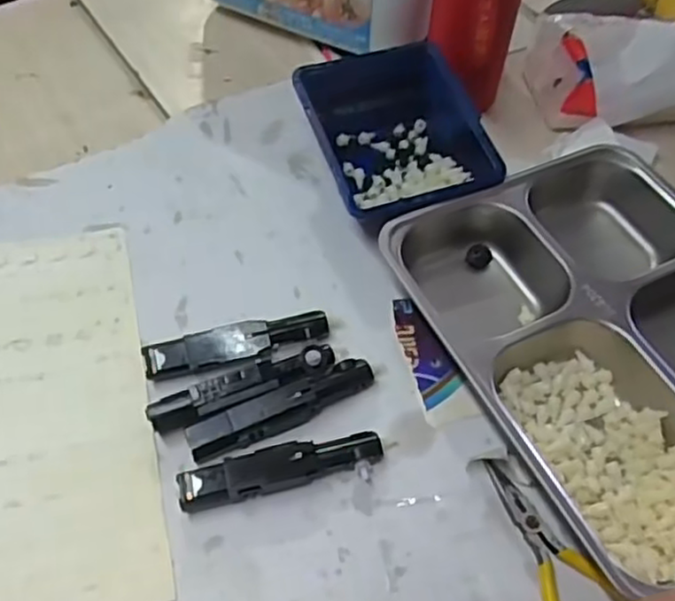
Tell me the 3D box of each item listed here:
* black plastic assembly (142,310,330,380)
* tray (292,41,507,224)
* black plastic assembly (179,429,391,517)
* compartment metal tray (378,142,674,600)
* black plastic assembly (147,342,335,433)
[{"bbox_3d":[-0.064,0.030,0.450,0.118,0.021,0.023,-12,57,-7],"label":"black plastic assembly"},{"bbox_3d":[0.044,-0.119,0.519,0.113,0.060,0.140,-20,58,-12],"label":"tray"},{"bbox_3d":[-0.032,0.099,0.407,0.118,0.013,0.027,-11,57,-6],"label":"black plastic assembly"},{"bbox_3d":[0.184,0.023,0.437,0.228,0.040,0.273,-22,59,-14],"label":"compartment metal tray"},{"bbox_3d":[-0.059,0.053,0.431,0.117,0.015,0.023,-19,58,-12],"label":"black plastic assembly"}]

